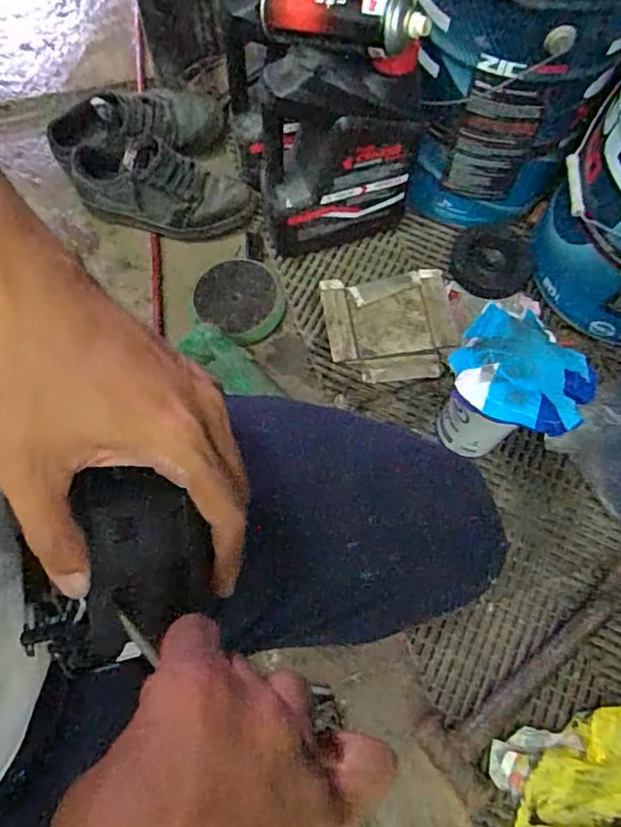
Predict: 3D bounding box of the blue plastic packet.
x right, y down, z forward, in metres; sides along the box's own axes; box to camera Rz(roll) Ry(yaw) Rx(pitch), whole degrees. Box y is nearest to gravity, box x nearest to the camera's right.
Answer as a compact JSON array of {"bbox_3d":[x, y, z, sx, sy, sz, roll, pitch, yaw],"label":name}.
[{"bbox_3d":[0.215,-0.041,0.599,0.146,0.039,0.133,40,73,13],"label":"blue plastic packet"}]

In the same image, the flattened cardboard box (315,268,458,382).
[{"bbox_3d":[0.115,-0.127,0.848,0.180,0.007,0.167,-6,69,-4],"label":"flattened cardboard box"}]

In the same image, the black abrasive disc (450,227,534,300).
[{"bbox_3d":[0.269,-0.223,0.870,0.113,0.016,0.121,0,69,-1],"label":"black abrasive disc"}]

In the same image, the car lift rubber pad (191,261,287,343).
[{"bbox_3d":[-0.105,-0.173,0.875,0.135,0.020,0.118,34,72,11],"label":"car lift rubber pad"}]

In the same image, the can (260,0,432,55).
[{"bbox_3d":[0.038,-0.435,0.638,0.199,0.060,0.057,24,37,20],"label":"can"}]

